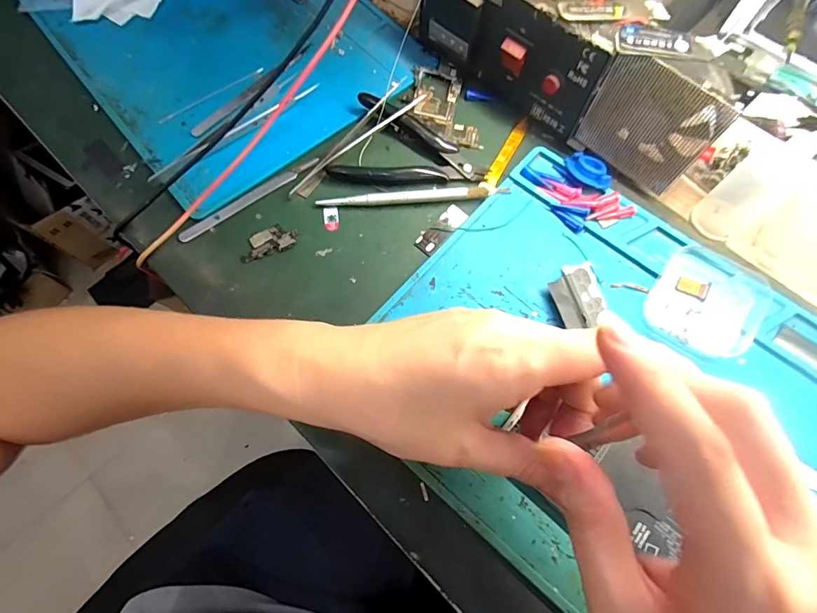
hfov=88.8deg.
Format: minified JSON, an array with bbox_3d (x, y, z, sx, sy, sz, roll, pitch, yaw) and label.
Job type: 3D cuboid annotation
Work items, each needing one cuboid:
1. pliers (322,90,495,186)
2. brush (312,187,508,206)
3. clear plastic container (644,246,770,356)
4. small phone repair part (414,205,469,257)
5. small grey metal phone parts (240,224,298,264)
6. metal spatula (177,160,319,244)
[{"bbox_3d":[0.004,-0.130,0.329,0.120,0.021,0.073,7,71,4],"label":"pliers"},{"bbox_3d":[0.004,-0.083,0.316,0.141,0.007,0.010,-3,71,0],"label":"brush"},{"bbox_3d":[0.200,-0.005,0.279,0.063,0.014,0.071,29,74,11],"label":"clear plastic container"},{"bbox_3d":[0.024,-0.057,0.308,0.017,0.004,0.045,43,77,14],"label":"small phone repair part"},{"bbox_3d":[-0.103,-0.047,0.305,0.042,0.004,0.021,-21,72,-6],"label":"small grey metal phone parts"},{"bbox_3d":[-0.121,-0.083,0.319,0.117,0.004,0.010,-35,83,-13],"label":"metal spatula"}]

